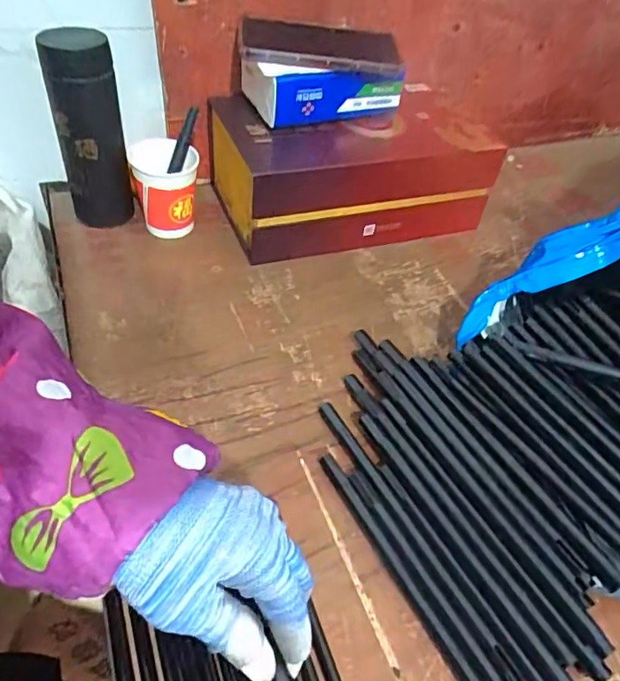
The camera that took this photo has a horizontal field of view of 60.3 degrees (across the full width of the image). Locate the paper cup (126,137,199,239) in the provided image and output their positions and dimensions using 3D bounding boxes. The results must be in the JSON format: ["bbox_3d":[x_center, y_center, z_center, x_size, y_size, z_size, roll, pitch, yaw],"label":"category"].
[{"bbox_3d":[-0.155,-0.159,0.581,0.068,0.094,0.069,-10,48,-16],"label":"paper cup"}]

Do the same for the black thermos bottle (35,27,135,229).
[{"bbox_3d":[-0.224,-0.206,0.546,0.064,0.190,0.062,-14,49,-19],"label":"black thermos bottle"}]

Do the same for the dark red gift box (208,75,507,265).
[{"bbox_3d":[0.048,-0.203,0.634,0.311,0.119,0.163,-13,49,-19],"label":"dark red gift box"}]

